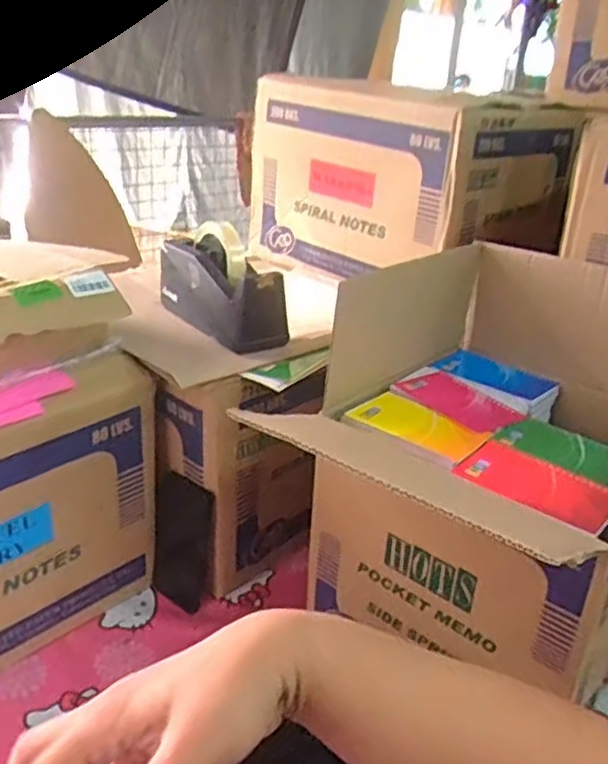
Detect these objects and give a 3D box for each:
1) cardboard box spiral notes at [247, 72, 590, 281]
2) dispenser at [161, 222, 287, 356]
[{"bbox_3d":[0.170,-0.330,1.137,0.445,0.272,0.334,25,31,38],"label":"cardboard box spiral notes"},{"bbox_3d":[-0.106,-0.123,0.856,0.060,0.113,0.204,-16,31,-38],"label":"dispenser"}]

